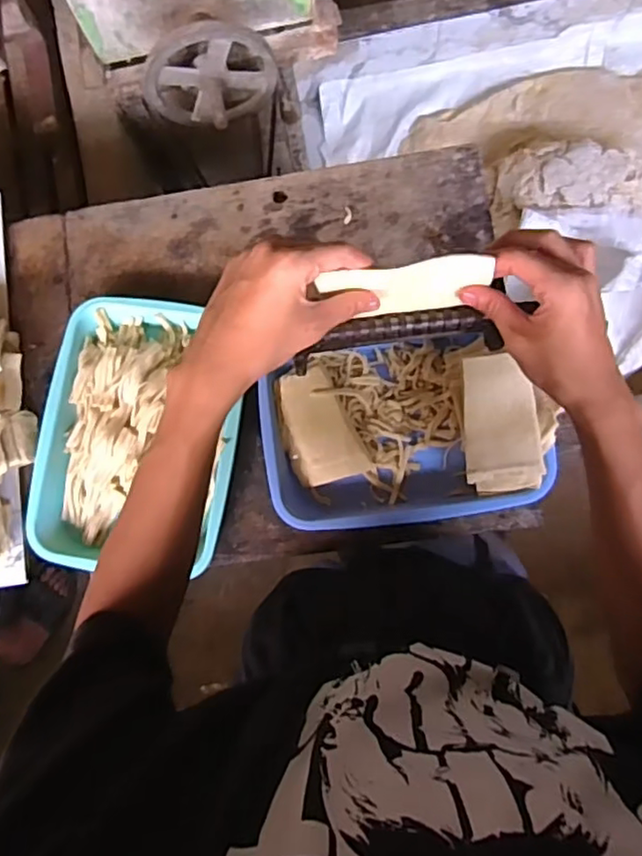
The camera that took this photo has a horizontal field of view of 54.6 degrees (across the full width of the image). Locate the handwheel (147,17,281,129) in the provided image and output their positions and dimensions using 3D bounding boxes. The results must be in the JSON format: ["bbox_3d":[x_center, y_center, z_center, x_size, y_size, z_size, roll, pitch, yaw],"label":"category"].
[{"bbox_3d":[-0.164,-0.502,0.960,0.201,0.204,0.094,-9,81,0],"label":"handwheel"}]

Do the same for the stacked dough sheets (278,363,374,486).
[{"bbox_3d":[-0.005,0.001,0.712,0.073,0.027,0.129,-27,81,-3],"label":"stacked dough sheets"}]

